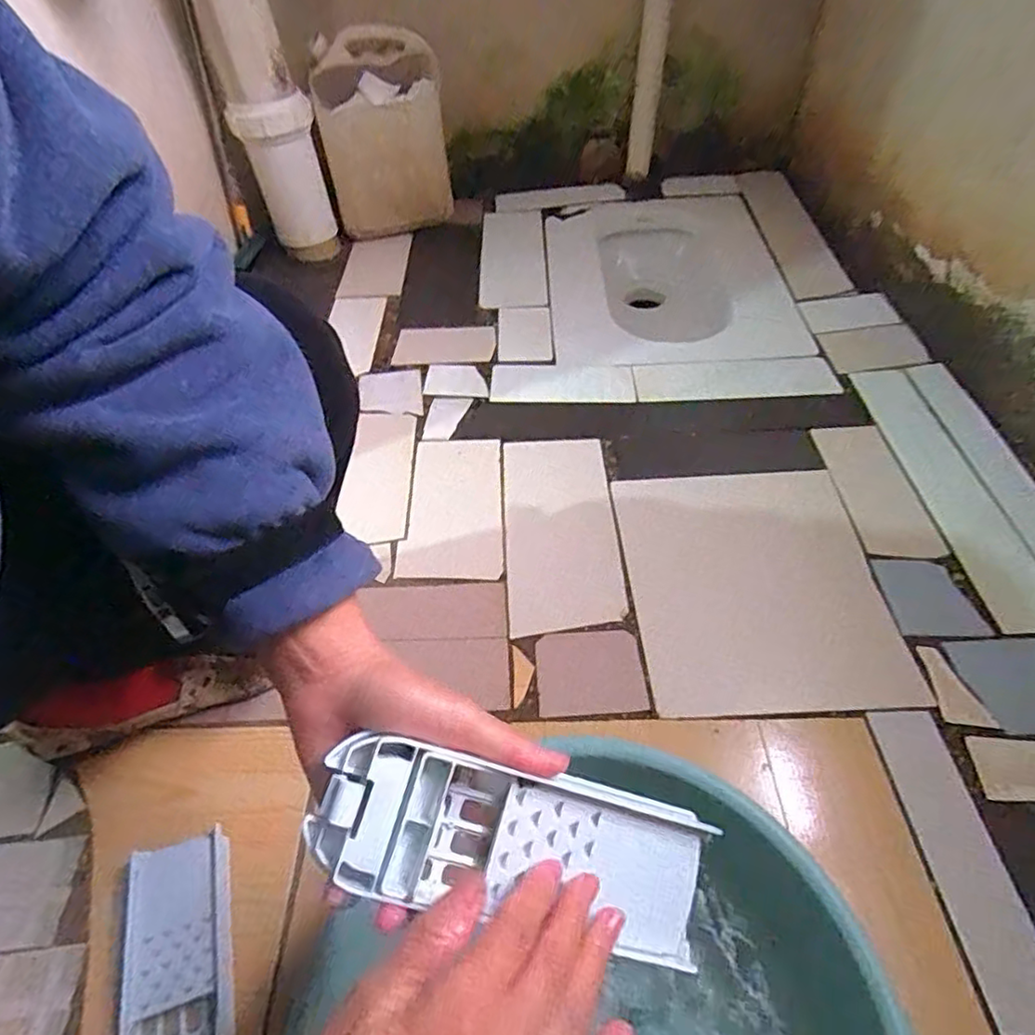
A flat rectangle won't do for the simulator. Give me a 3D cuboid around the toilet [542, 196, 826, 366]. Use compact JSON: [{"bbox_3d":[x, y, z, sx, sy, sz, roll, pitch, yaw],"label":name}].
[{"bbox_3d":[0.275,-0.414,1.192,0.430,0.173,0.552,-2,48,3],"label":"toilet"}]

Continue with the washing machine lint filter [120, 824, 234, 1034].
[{"bbox_3d":[-0.241,0.332,0.438,0.071,0.019,0.191,-17,49,-11],"label":"washing machine lint filter"}]

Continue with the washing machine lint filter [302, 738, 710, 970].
[{"bbox_3d":[0.000,0.158,0.289,0.187,0.029,0.071,19,68,-14],"label":"washing machine lint filter"}]

